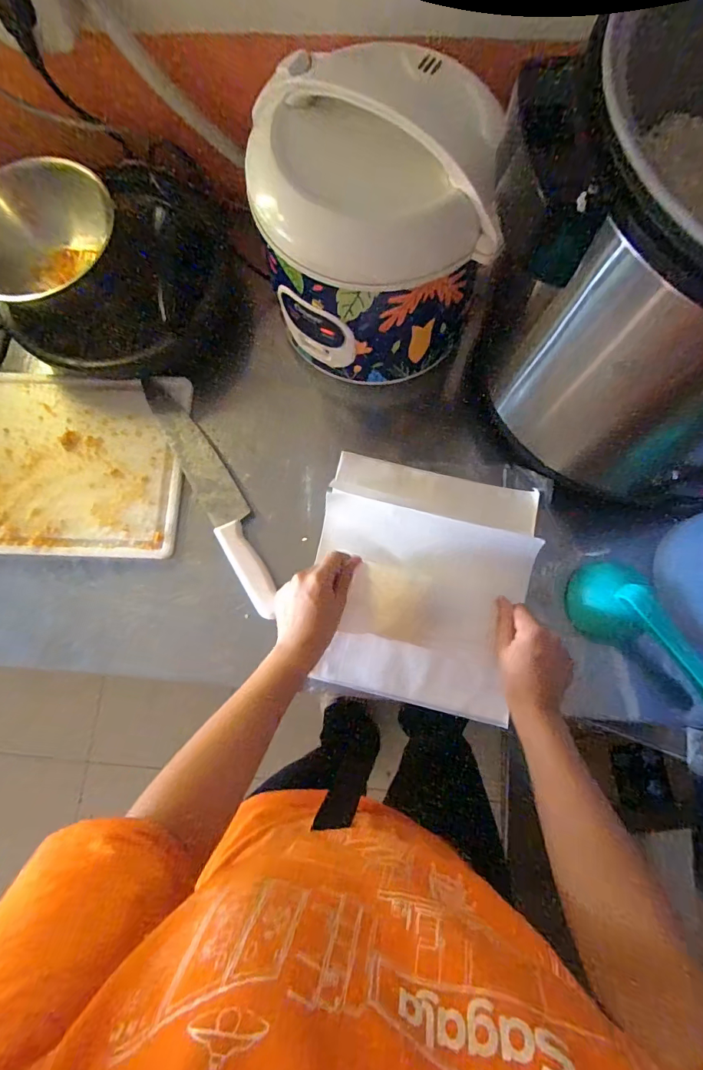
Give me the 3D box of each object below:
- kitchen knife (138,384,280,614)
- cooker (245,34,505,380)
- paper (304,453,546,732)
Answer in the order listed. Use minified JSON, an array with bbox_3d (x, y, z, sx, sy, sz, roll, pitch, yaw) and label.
[{"bbox_3d":[-0.175,-0.059,0.553,0.047,0.015,0.341,-29,79,-5],"label":"kitchen knife"},{"bbox_3d":[0.017,-0.304,0.470,0.210,0.209,0.203,-4,78,0],"label":"cooker"},{"bbox_3d":[0.079,0.050,0.509,0.242,0.062,0.274,11,78,3],"label":"paper"}]

